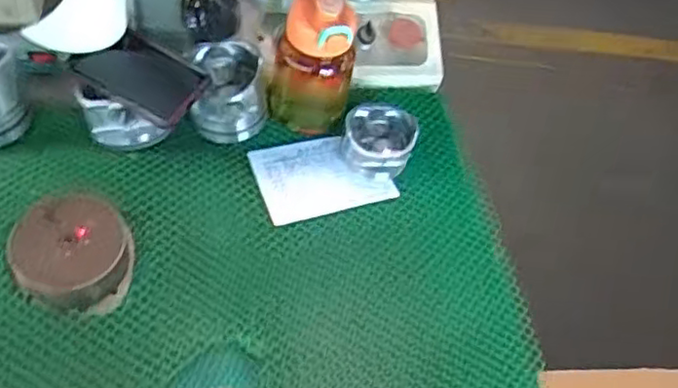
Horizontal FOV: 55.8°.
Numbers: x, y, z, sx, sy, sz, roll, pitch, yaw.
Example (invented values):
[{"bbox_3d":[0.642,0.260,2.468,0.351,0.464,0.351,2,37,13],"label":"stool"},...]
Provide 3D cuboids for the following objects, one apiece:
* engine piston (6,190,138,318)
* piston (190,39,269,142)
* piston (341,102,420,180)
[{"bbox_3d":[-0.248,0.054,0.603,0.106,0.048,0.106,5,57,-8],"label":"engine piston"},{"bbox_3d":[-0.126,-0.114,0.735,0.079,0.093,0.075,-1,48,-8],"label":"piston"},{"bbox_3d":[0.045,-0.058,0.737,0.081,0.057,0.075,3,47,-4],"label":"piston"}]

